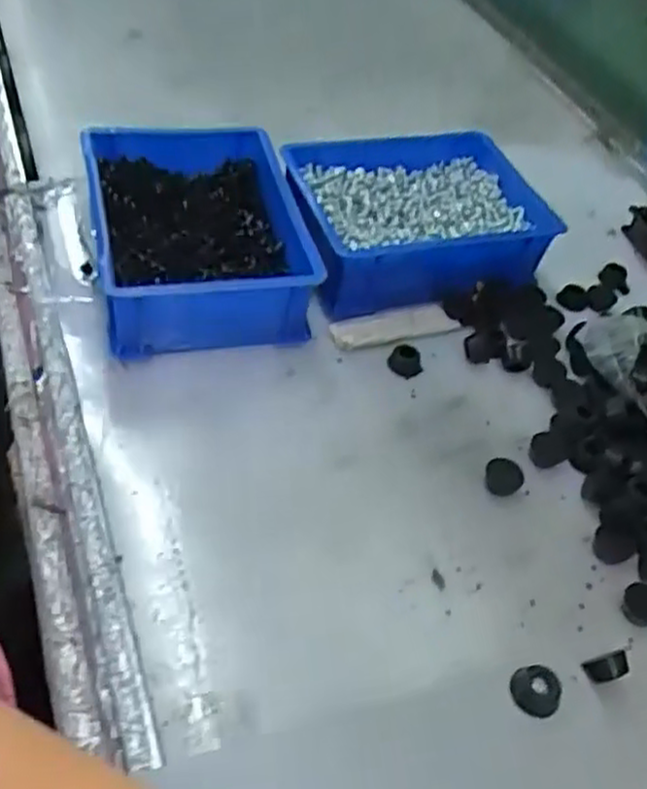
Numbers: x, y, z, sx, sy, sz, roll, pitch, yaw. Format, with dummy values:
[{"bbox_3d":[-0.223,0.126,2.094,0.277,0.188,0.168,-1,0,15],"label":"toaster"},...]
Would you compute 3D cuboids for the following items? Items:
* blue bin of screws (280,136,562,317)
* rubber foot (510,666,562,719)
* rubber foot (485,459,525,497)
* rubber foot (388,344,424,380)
[{"bbox_3d":[0.068,-0.145,0.623,0.214,0.065,0.152,-12,52,-20],"label":"blue bin of screws"},{"bbox_3d":[0.109,0.154,0.393,0.024,0.016,0.023,6,48,-6],"label":"rubber foot"},{"bbox_3d":[0.118,0.054,0.496,0.024,0.016,0.020,24,49,10],"label":"rubber foot"},{"bbox_3d":[0.060,-0.026,0.556,0.021,0.013,0.024,-20,56,-26],"label":"rubber foot"}]

